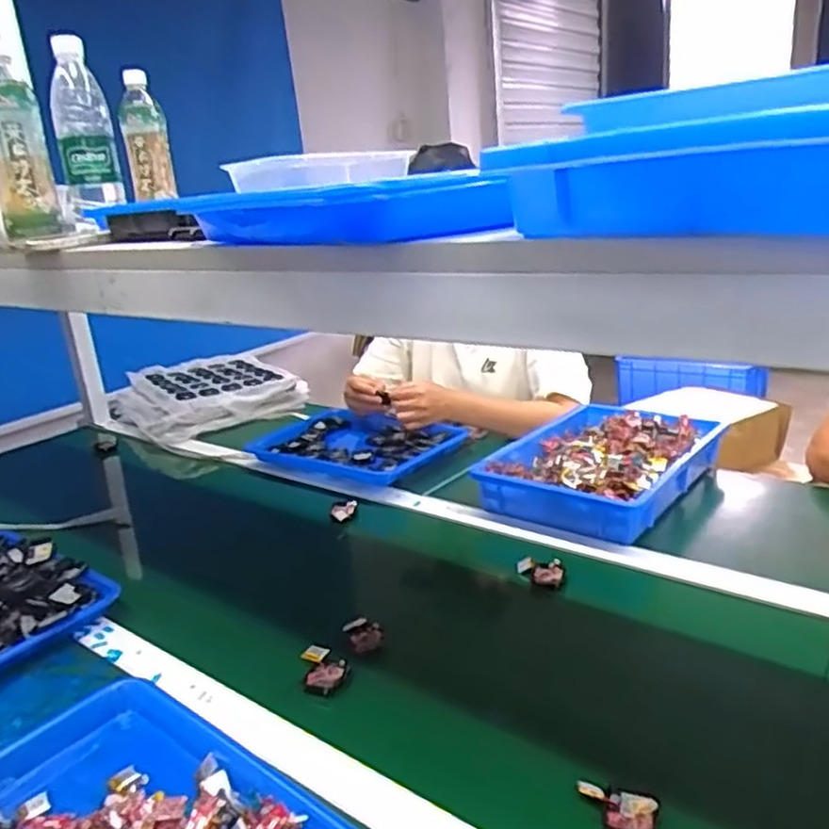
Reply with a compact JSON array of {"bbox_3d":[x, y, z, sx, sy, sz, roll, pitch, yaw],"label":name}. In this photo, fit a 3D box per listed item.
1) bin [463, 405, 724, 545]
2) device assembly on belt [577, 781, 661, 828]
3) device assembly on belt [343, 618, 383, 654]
[{"bbox_3d":[0.278,0.073,1.054,0.264,0.066,0.346,6,20,37],"label":"bin"},{"bbox_3d":[0.148,0.288,0.520,0.059,0.017,0.041,5,19,34],"label":"device assembly on belt"},{"bbox_3d":[-0.053,0.230,0.747,0.036,0.020,0.040,-12,17,-21],"label":"device assembly on belt"}]

